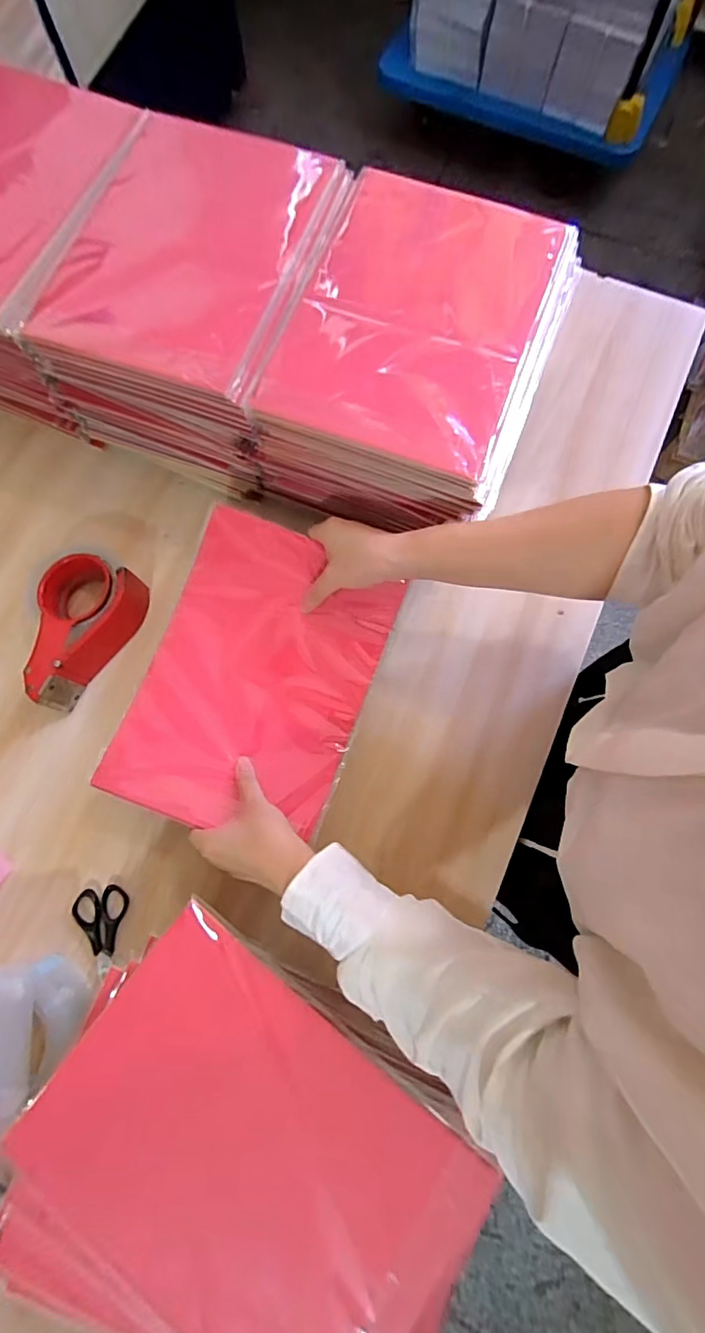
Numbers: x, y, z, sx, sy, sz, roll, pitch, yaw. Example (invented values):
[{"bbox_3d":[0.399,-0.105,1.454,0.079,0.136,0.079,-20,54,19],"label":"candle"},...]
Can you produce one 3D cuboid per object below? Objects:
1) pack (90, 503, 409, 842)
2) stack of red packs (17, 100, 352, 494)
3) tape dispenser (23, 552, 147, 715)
[{"bbox_3d":[-0.094,0.010,0.487,0.210,0.040,0.286,20,78,5],"label":"pack"},{"bbox_3d":[-0.155,-0.380,0.554,0.270,0.161,0.305,19,78,5],"label":"stack of red packs"},{"bbox_3d":[-0.294,-0.036,0.540,0.104,0.057,0.161,23,79,6],"label":"tape dispenser"}]

